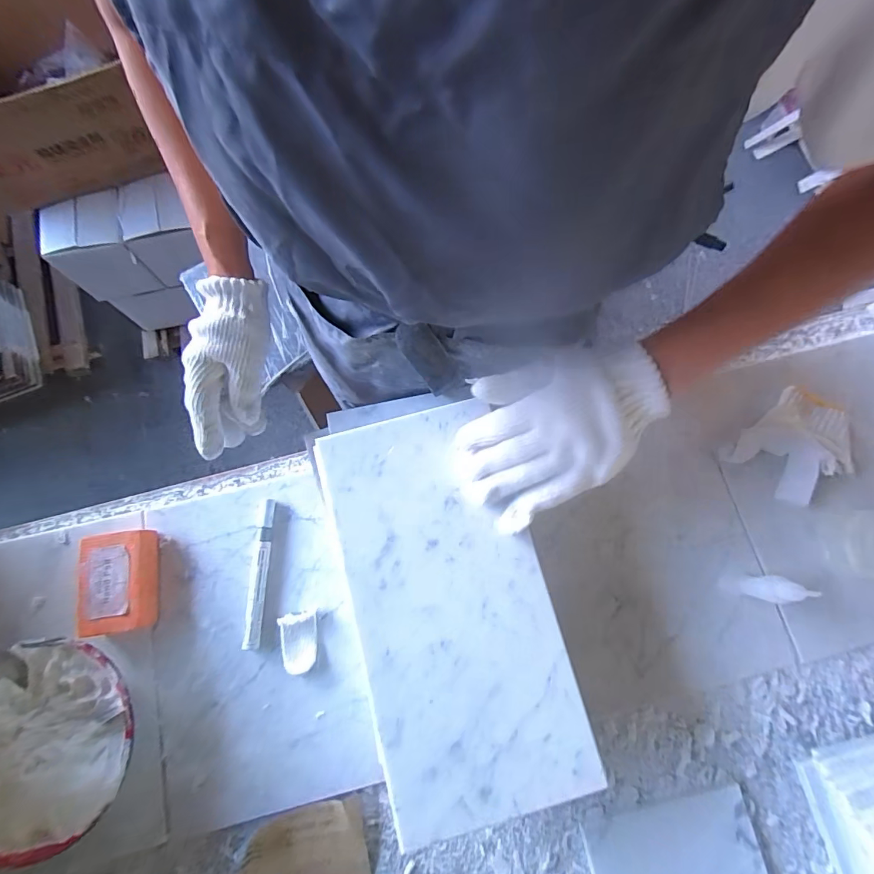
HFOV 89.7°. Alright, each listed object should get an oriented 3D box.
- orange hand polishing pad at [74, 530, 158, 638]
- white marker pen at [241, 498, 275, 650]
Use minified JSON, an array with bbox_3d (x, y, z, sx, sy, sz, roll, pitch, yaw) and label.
[{"bbox_3d":[-0.314,0.142,0.432,0.061,0.031,0.092,-6,76,-3],"label":"orange hand polishing pad"},{"bbox_3d":[-0.178,0.135,0.443,0.016,0.013,0.142,2,76,-1],"label":"white marker pen"}]

